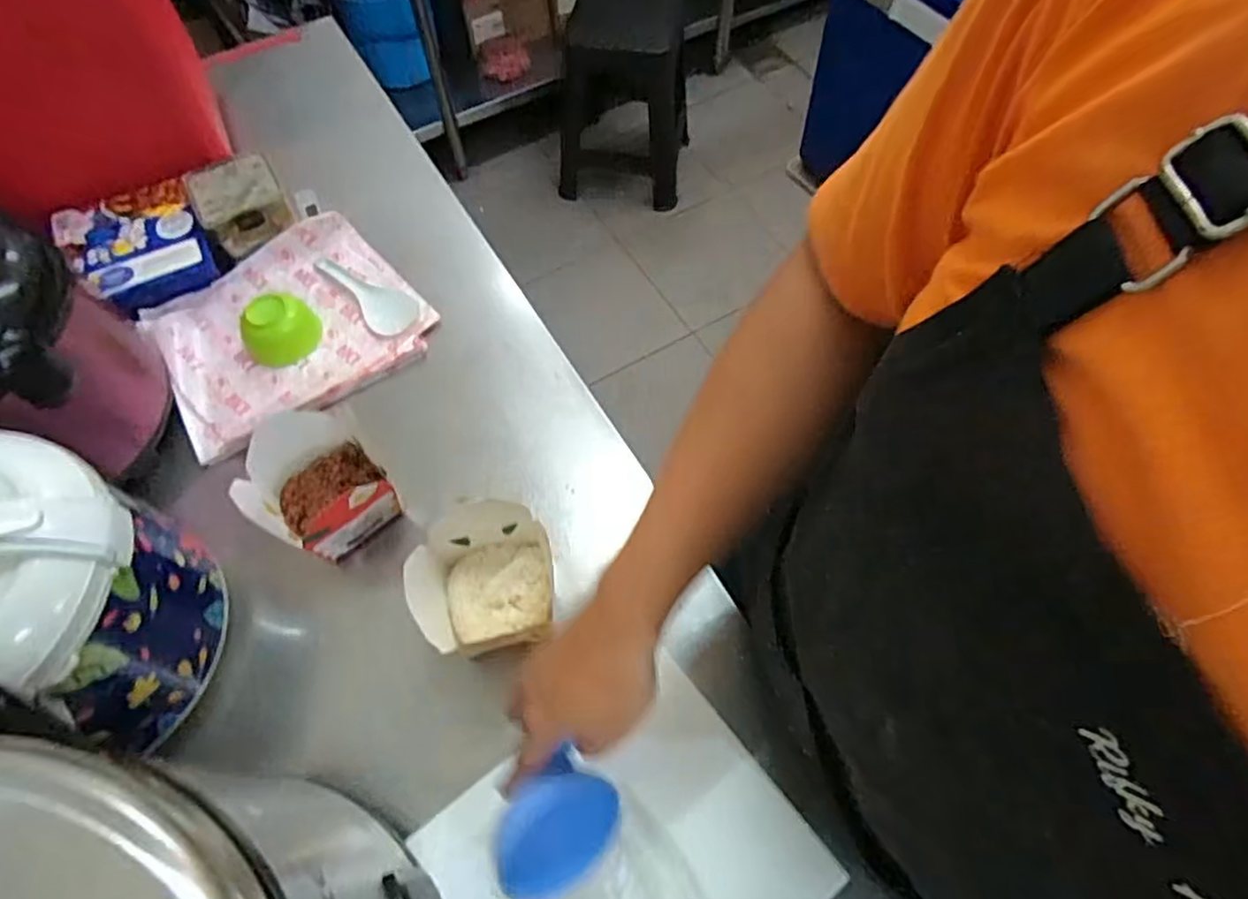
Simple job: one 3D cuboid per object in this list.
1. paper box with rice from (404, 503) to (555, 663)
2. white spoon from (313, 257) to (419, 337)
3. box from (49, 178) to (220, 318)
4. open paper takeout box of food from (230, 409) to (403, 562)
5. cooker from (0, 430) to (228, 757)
[{"bbox_3d":[-0.133,0.127,0.673,0.125,0.075,0.146,-5,62,-2],"label":"paper box with rice"},{"bbox_3d":[-0.329,-0.191,0.867,0.168,0.012,0.061,29,67,15],"label":"white spoon"},{"bbox_3d":[-0.602,-0.259,0.875,0.154,0.053,0.163,-35,67,-16],"label":"box"},{"bbox_3d":[-0.306,0.043,0.699,0.119,0.094,0.125,-34,67,-15],"label":"open paper takeout box of food"},{"bbox_3d":[-0.486,0.109,0.559,0.230,0.217,0.219,11,63,7],"label":"cooker"}]

